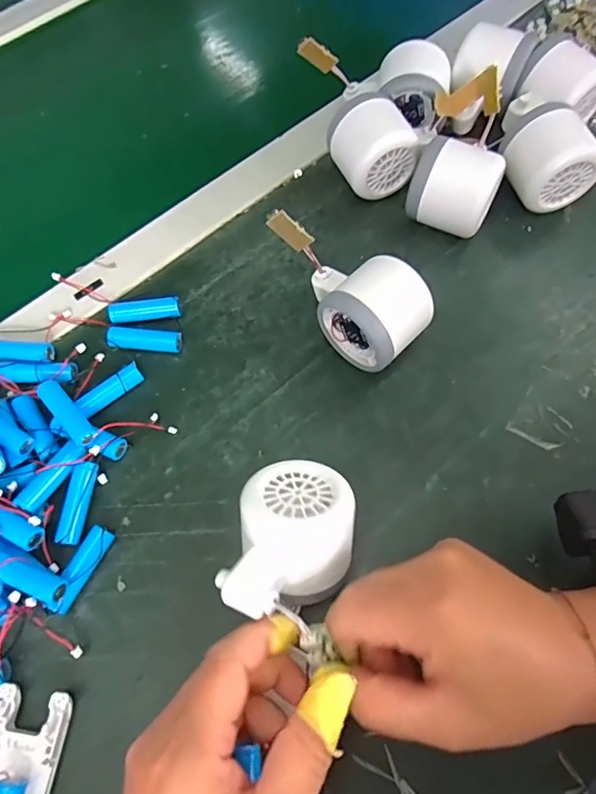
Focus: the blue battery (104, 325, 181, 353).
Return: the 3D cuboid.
[{"bbox_3d":[-0.108,-0.039,0.363,0.053,0.012,0.016,4,66,4],"label":"blue battery"}]

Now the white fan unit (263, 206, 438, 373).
[{"bbox_3d":[0.031,-0.071,0.344,0.113,0.061,0.057,41,74,18],"label":"white fan unit"}]

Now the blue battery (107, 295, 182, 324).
[{"bbox_3d":[-0.110,-0.061,0.371,0.050,0.013,0.018,-11,66,-3],"label":"blue battery"}]

